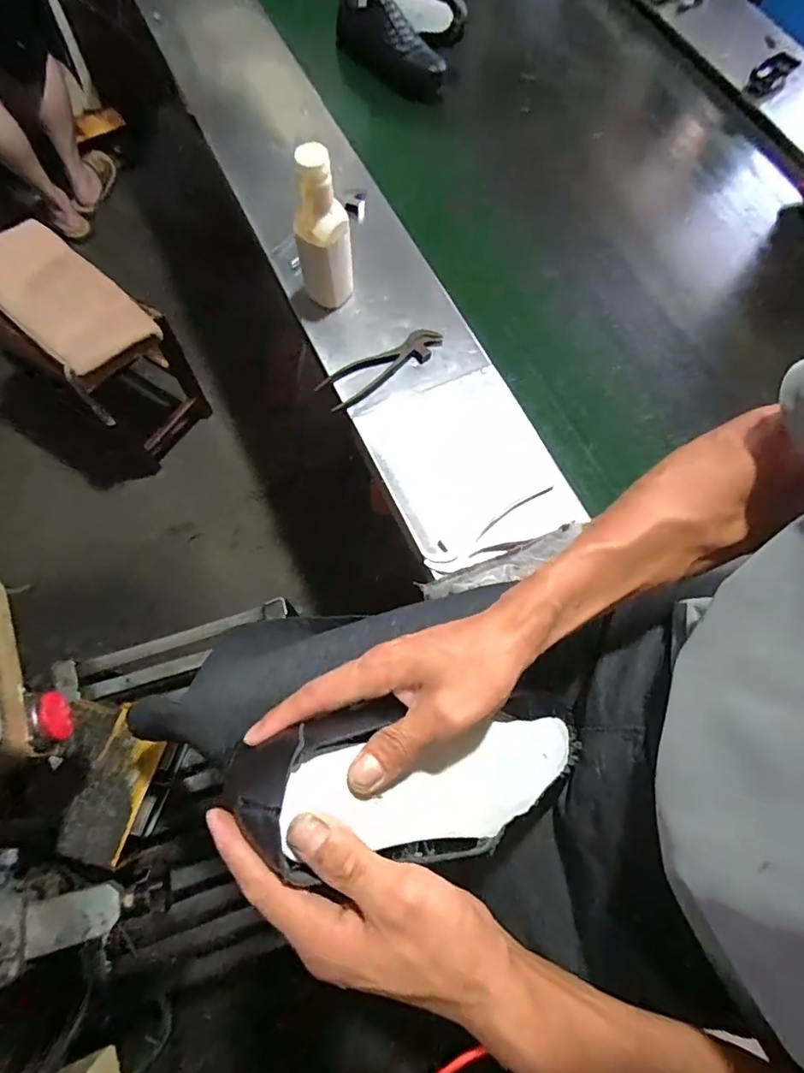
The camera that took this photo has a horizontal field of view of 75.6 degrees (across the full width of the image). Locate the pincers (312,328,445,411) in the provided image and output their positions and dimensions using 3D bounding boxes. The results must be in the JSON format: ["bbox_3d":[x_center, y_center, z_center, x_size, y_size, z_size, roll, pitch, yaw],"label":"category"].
[{"bbox_3d":[-0.024,-0.239,0.728,0.190,0.016,0.058,-26,73,-12],"label":"pincers"}]

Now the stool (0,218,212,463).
[{"bbox_3d":[-0.715,-0.424,1.287,0.362,0.480,0.270,35,71,10],"label":"stool"}]

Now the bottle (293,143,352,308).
[{"bbox_3d":[-0.105,-0.394,0.676,0.071,0.220,0.062,-7,70,-6],"label":"bottle"}]

